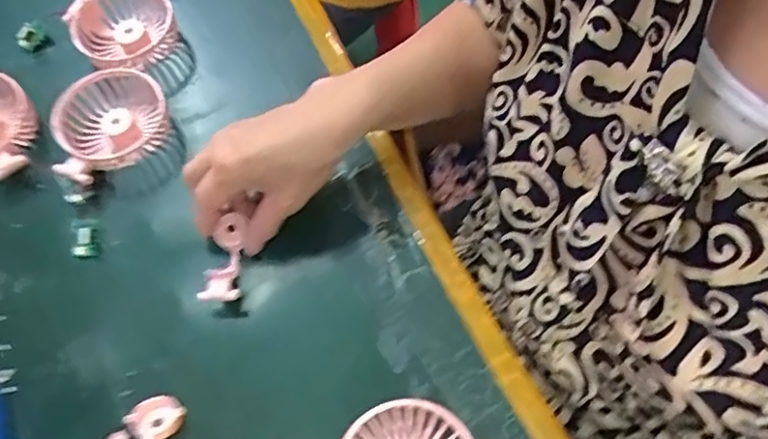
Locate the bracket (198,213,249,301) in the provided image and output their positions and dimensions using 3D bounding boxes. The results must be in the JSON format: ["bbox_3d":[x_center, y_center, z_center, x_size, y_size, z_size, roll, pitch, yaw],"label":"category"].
[{"bbox_3d":[-0.122,0.030,0.437,0.029,0.021,0.068,-4,54,-3],"label":"bracket"}]

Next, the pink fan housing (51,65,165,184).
[{"bbox_3d":[-0.237,-0.083,0.496,0.100,0.041,0.097,-30,68,-12],"label":"pink fan housing"}]

